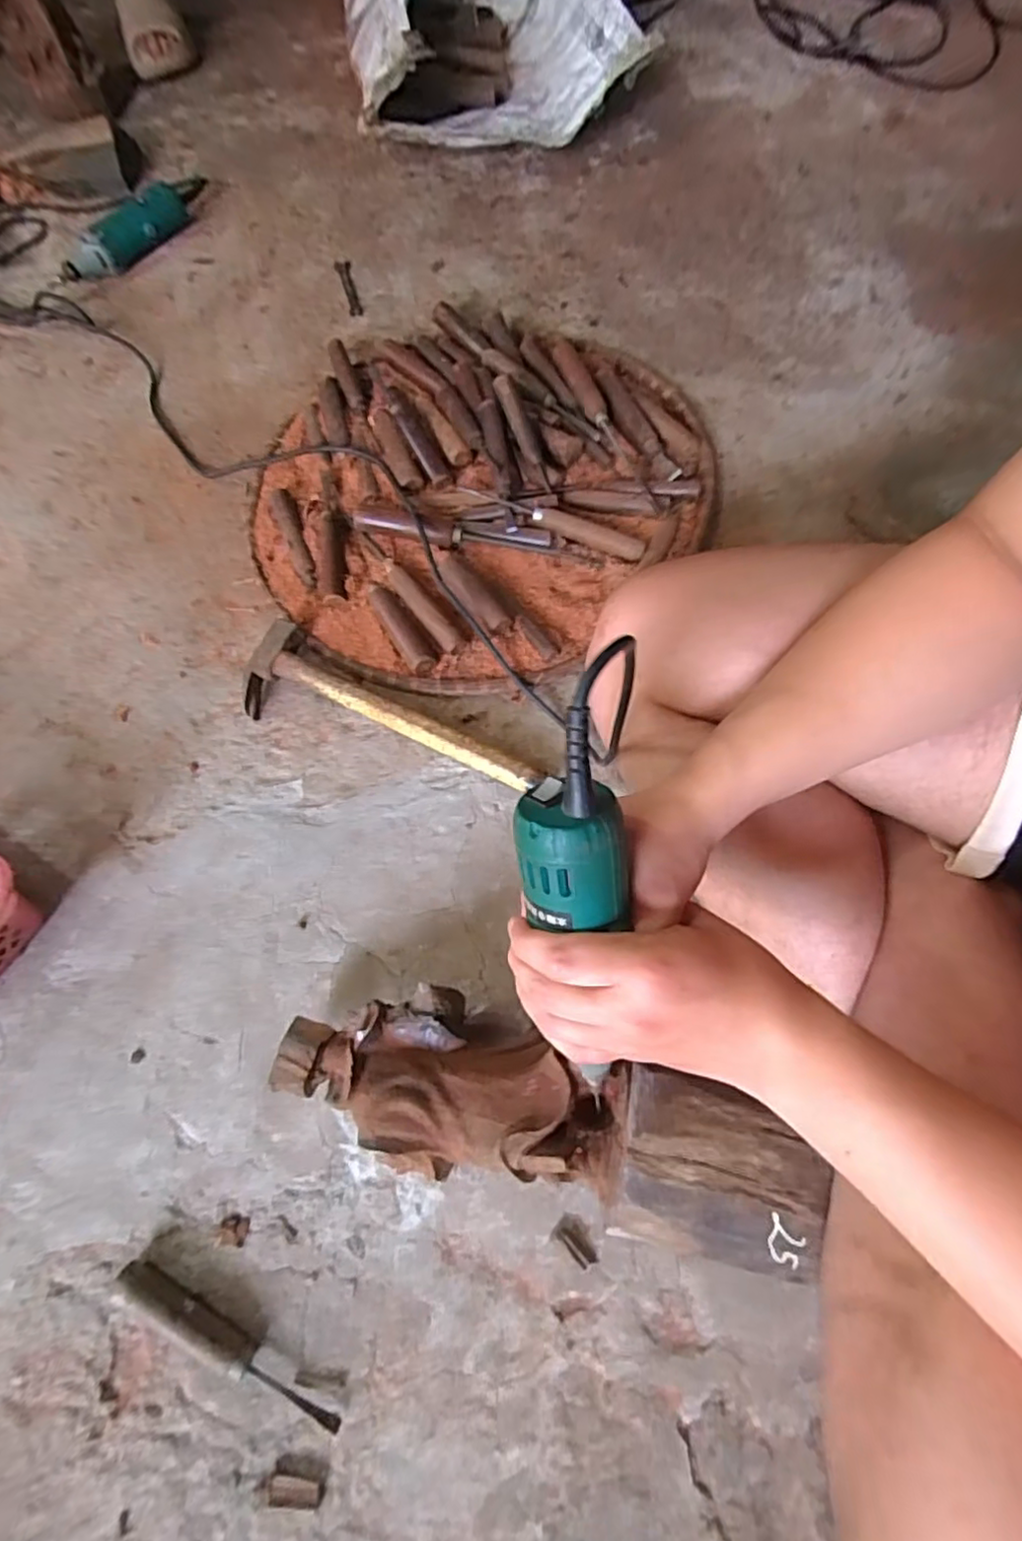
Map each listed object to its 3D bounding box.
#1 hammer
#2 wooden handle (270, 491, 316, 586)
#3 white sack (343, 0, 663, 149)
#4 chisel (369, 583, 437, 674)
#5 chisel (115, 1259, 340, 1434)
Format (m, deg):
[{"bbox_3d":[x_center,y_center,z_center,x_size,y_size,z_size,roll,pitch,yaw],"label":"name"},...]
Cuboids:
[{"bbox_3d":[-0.116,-0.041,0.595,0.292,0.031,0.083,27,71,10],"label":"hammer"},{"bbox_3d":[-0.231,-0.250,0.689,0.024,0.019,0.124,-21,70,-8],"label":"wooden handle"},{"bbox_3d":[-0.081,-1.111,0.954,0.375,0.180,0.603,-19,66,-5],"label":"white sack"},{"bbox_3d":[-0.111,-0.143,0.637,0.026,0.017,0.116,-31,72,-11],"label":"chisel"},{"bbox_3d":[-0.189,0.381,0.427,0.171,0.021,0.019,25,70,14],"label":"chisel"}]

